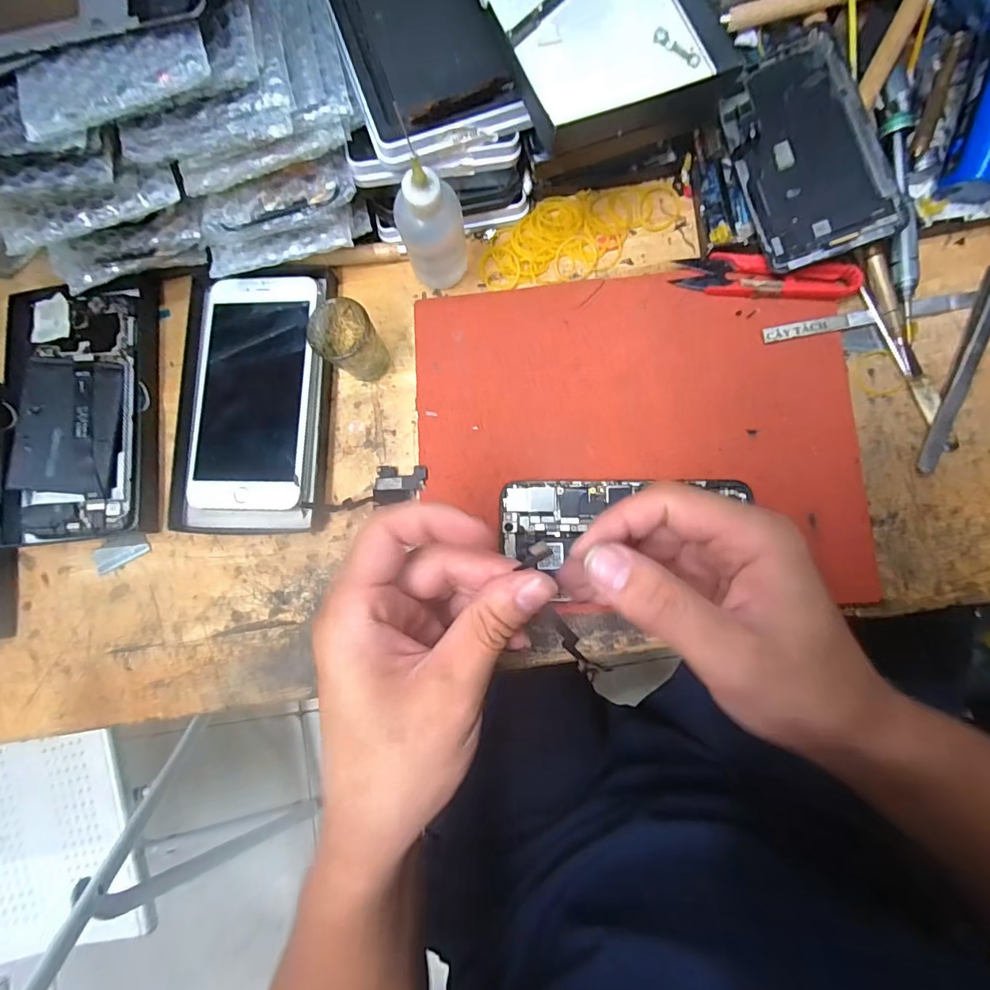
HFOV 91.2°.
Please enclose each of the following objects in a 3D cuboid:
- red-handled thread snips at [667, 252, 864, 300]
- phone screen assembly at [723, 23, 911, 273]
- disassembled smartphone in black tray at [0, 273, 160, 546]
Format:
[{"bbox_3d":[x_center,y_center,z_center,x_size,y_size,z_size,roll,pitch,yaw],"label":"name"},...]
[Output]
[{"bbox_3d":[0.160,-0.129,0.286,0.100,0.011,0.025,10,85,7],"label":"red-handled thread snips"},{"bbox_3d":[0.177,-0.197,0.278,0.065,0.004,0.133,-15,77,20],"label":"phone screen assembly"},{"bbox_3d":[-0.281,-0.059,0.328,0.103,0.025,0.173,-6,83,5],"label":"disassembled smartphone in black tray"}]

